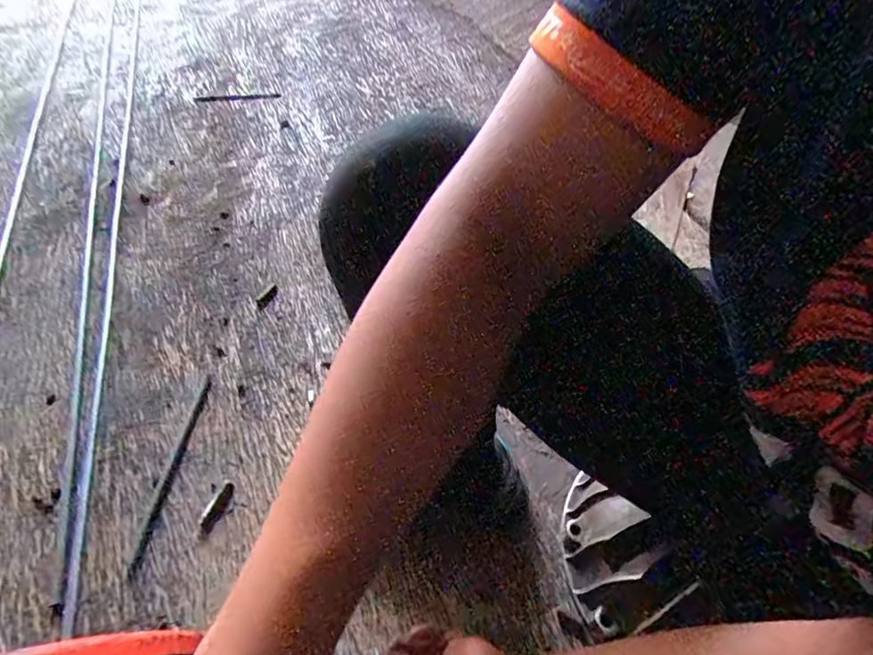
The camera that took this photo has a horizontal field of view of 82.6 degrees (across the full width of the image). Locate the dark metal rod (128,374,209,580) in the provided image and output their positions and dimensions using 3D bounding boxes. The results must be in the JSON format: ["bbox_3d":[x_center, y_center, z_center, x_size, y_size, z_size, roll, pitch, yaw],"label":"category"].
[{"bbox_3d":[-0.362,0.190,0.685,0.009,0.008,0.271,2,49,3],"label":"dark metal rod"}]

